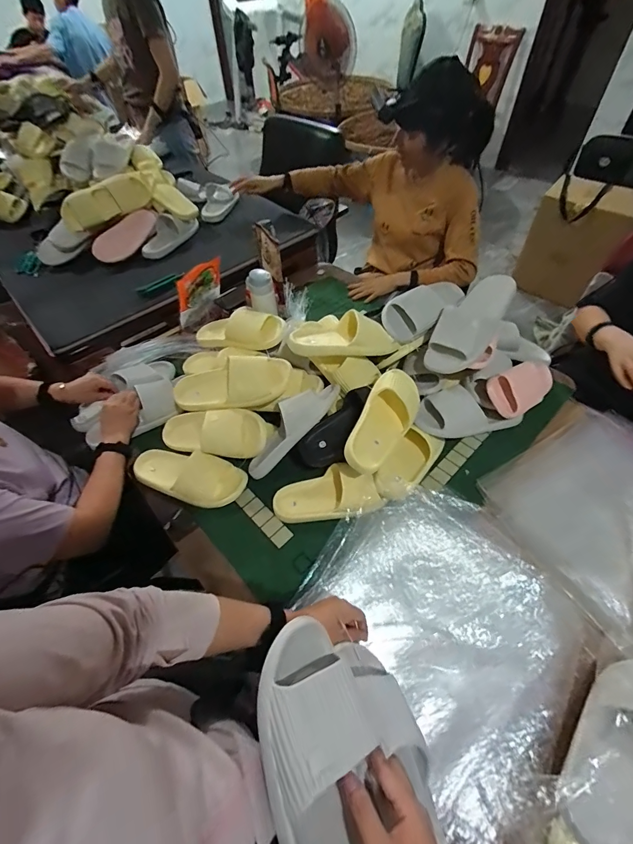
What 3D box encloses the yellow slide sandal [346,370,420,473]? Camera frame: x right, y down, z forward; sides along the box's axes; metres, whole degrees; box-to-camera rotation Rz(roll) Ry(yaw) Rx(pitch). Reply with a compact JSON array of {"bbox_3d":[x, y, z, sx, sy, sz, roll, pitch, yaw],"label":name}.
[{"bbox_3d":[0.135,-0.006,0.730,0.106,0.078,0.247,35,71,-1],"label":"yellow slide sandal"}]

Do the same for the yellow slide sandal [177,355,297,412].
[{"bbox_3d":[-0.192,-0.082,0.834,0.265,0.078,0.109,-15,84,12],"label":"yellow slide sandal"}]

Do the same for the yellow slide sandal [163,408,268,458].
[{"bbox_3d":[-0.232,0.029,0.831,0.265,0.089,0.089,4,53,6],"label":"yellow slide sandal"}]

